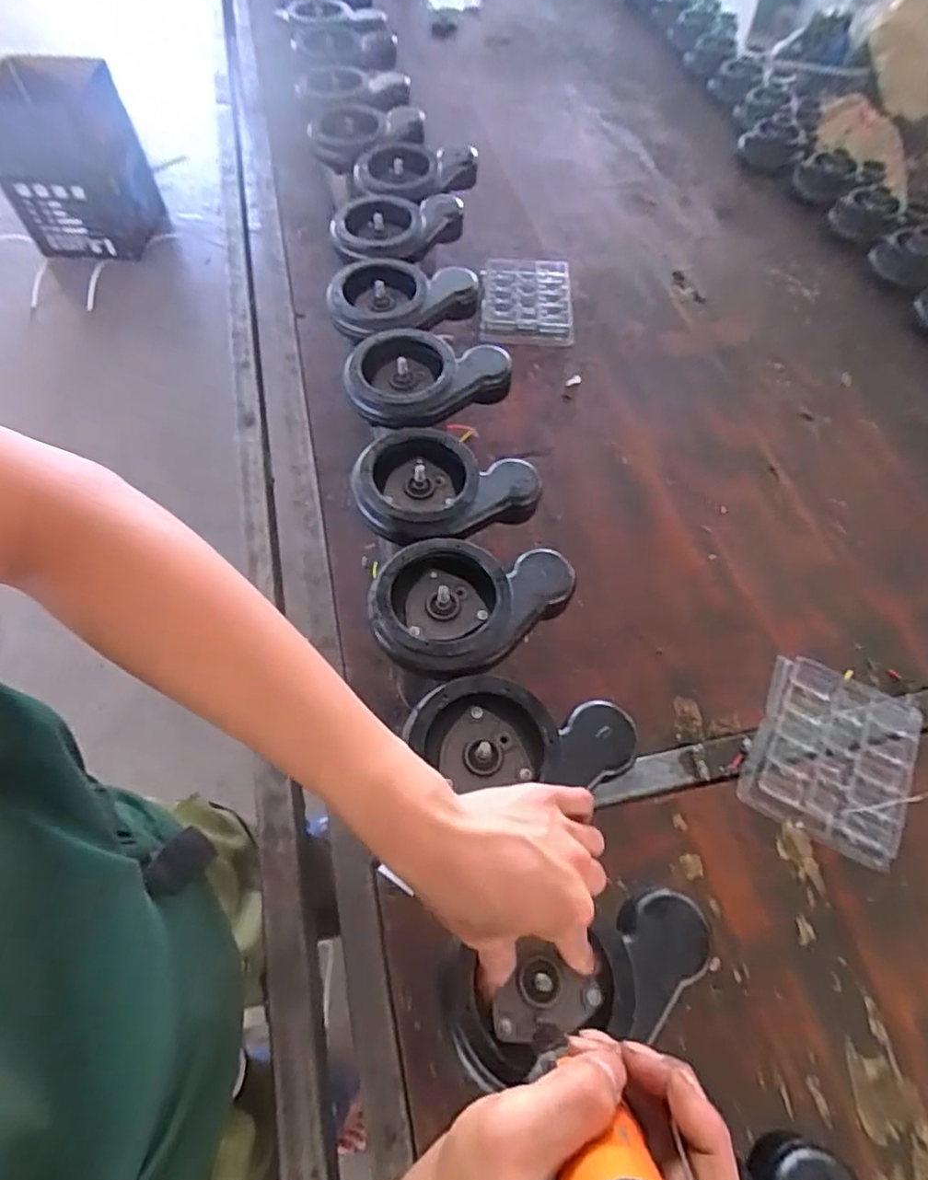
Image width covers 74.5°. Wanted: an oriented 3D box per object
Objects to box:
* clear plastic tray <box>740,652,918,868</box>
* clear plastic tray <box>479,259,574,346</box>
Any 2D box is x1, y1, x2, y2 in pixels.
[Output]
[{"bbox_3d":[0.372,0.165,0.615,0.147,0.021,0.173,26,63,11],"label":"clear plastic tray"},{"bbox_3d":[0.096,-0.449,0.937,0.139,0.035,0.159,2,61,-1],"label":"clear plastic tray"}]

